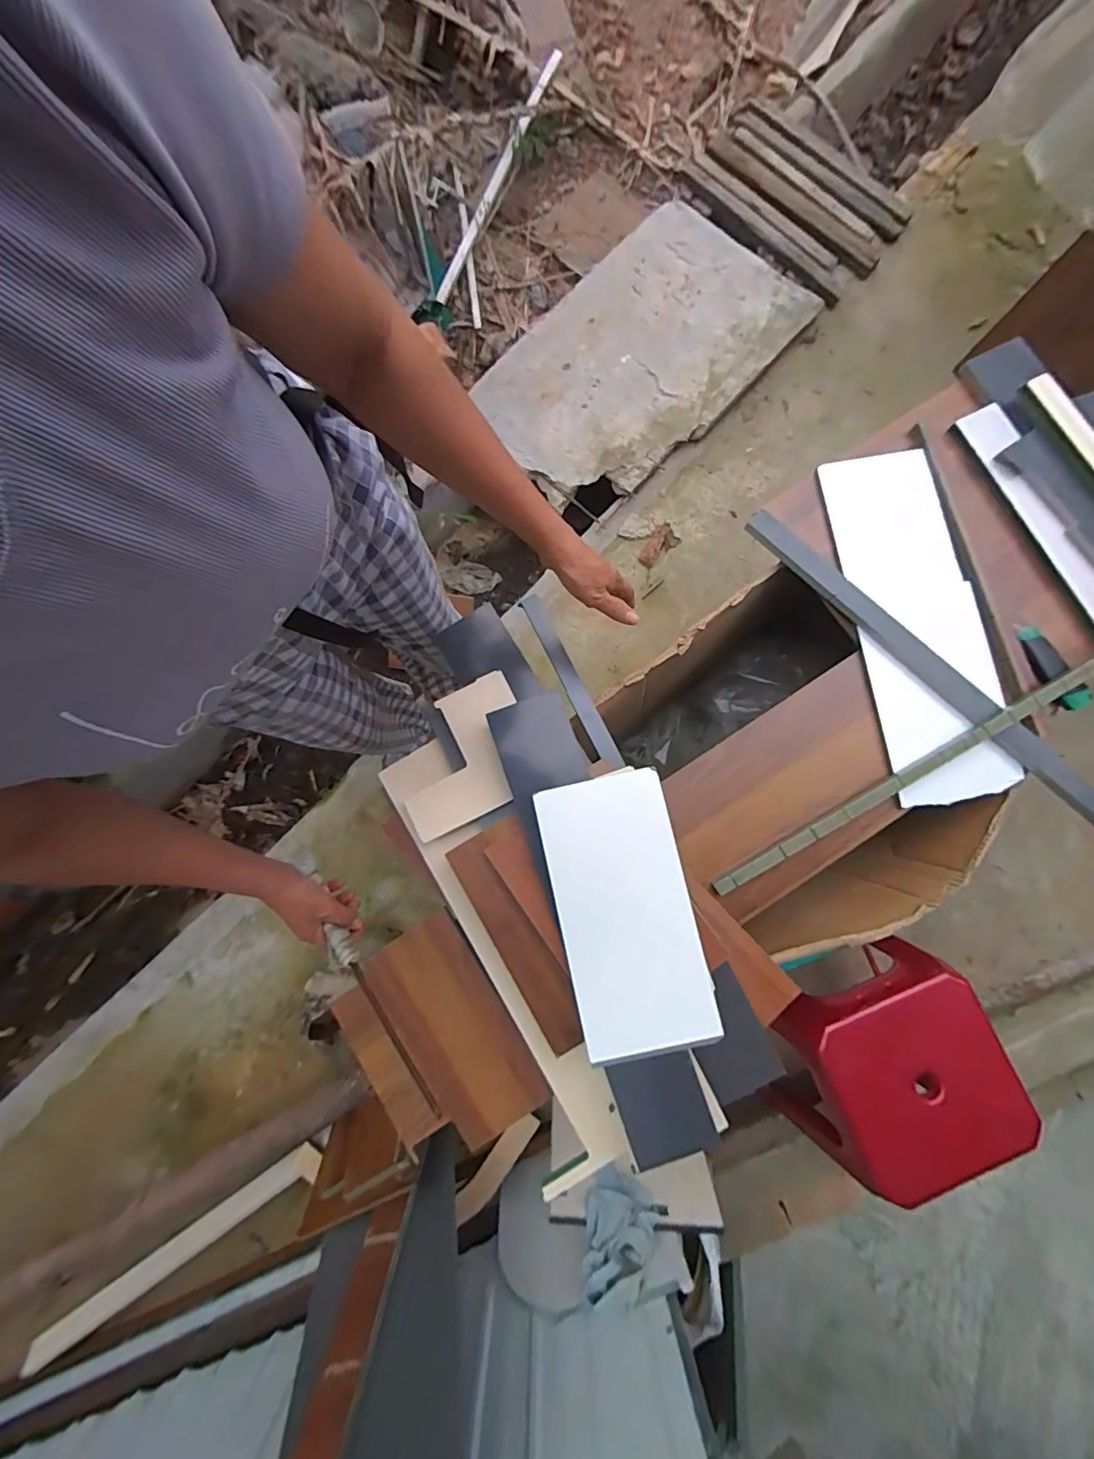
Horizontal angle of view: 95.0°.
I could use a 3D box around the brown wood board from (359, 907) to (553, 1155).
[{"bbox_3d":[-0.121,0.379,0.642,0.129,0.018,0.258,-34,76,-3],"label":"brown wood board"}]

